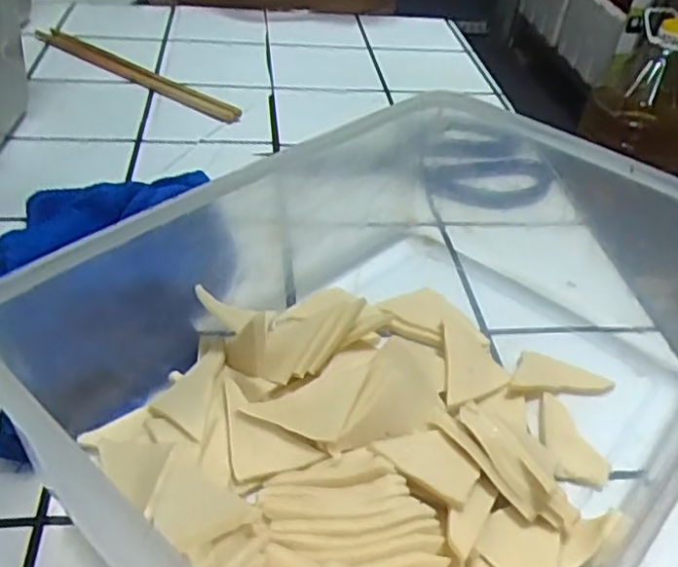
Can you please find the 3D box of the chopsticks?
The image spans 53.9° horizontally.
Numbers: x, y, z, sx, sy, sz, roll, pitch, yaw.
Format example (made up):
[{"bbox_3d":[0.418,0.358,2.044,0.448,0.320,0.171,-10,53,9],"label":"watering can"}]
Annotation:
[{"bbox_3d":[-0.174,-0.177,0.560,0.233,0.011,0.020,27,42,24],"label":"chopsticks"}]

